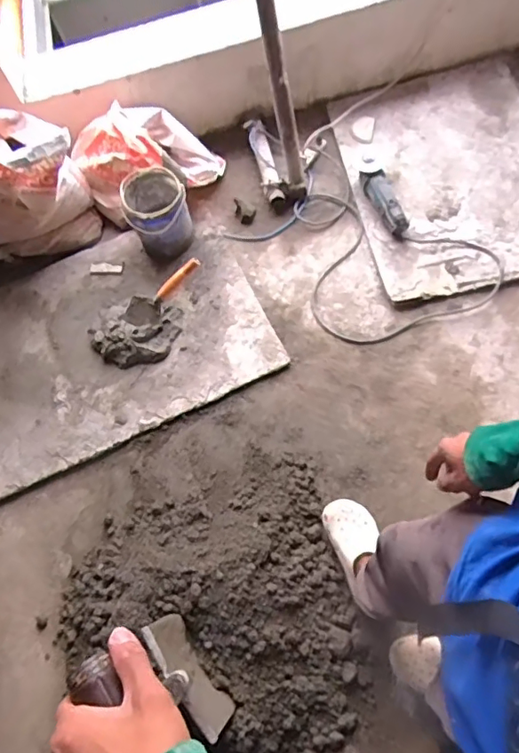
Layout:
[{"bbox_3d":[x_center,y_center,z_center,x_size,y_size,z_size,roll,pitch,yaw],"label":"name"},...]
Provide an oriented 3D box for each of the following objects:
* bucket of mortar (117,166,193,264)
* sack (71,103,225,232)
[{"bbox_3d":[-0.287,-0.461,1.566,0.178,0.200,0.171,-18,67,-1],"label":"bucket of mortar"},{"bbox_3d":[-0.327,-0.641,1.630,0.417,0.251,0.209,-17,66,1],"label":"sack"}]

